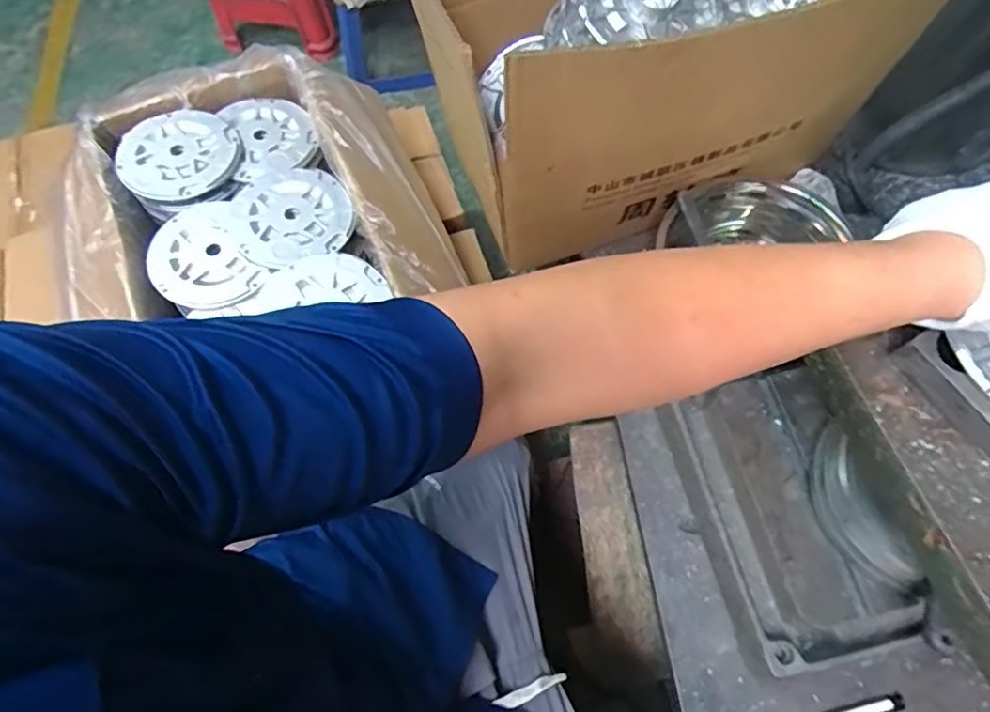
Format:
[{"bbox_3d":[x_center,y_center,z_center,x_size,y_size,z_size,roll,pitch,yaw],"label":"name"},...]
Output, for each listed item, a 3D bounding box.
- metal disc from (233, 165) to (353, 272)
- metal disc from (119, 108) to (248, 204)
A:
[{"bbox_3d":[-0.235,-0.168,0.696,0.124,0.013,0.128,-1,67,2],"label":"metal disc"},{"bbox_3d":[-0.380,-0.247,0.732,0.133,0.026,0.133,-1,67,2],"label":"metal disc"}]

